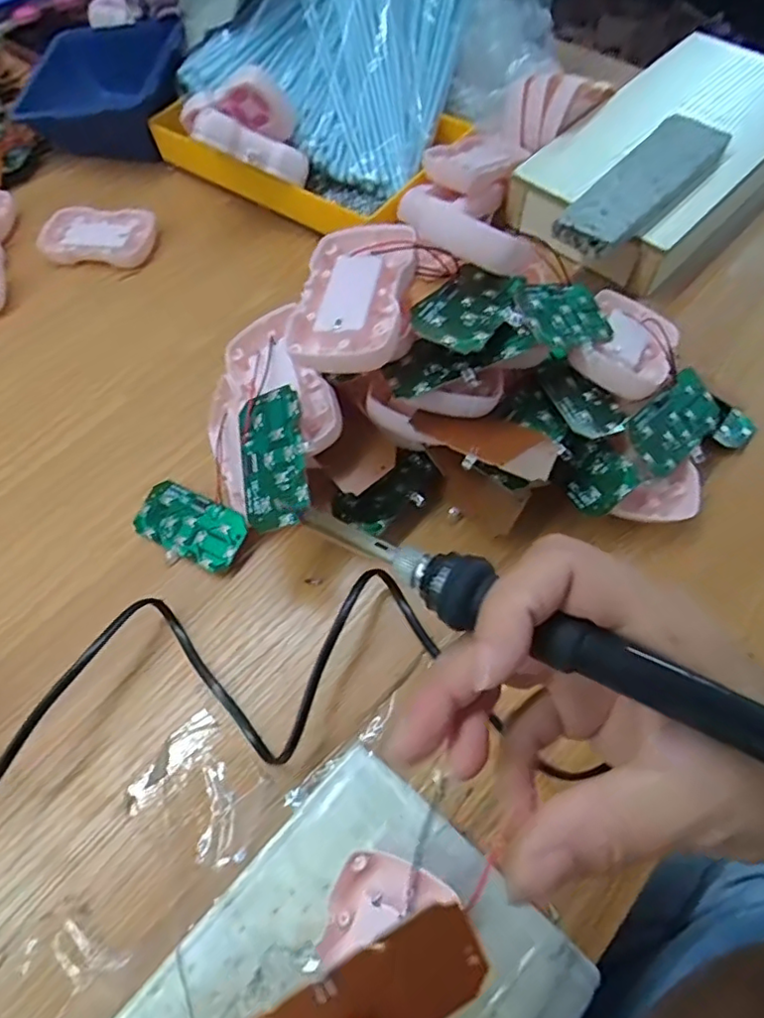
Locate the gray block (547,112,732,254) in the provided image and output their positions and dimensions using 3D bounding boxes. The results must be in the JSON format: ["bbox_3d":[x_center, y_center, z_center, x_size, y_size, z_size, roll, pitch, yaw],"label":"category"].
[{"bbox_3d":[0.189,-0.233,0.423,0.051,0.019,0.160,39,70,20],"label":"gray block"}]

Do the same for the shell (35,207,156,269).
[{"bbox_3d":[-0.232,-0.224,0.492,0.091,0.013,0.055,4,62,4],"label":"shell"}]

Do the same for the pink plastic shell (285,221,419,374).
[{"bbox_3d":[-0.014,-0.107,0.294,0.054,0.018,0.092,8,62,6],"label":"pink plastic shell"}]

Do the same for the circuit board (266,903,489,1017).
[{"bbox_3d":[-0.007,0.126,0.149,0.072,0.008,0.035,-18,106,-23],"label":"circuit board"}]

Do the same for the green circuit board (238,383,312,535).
[{"bbox_3d":[-0.056,-0.026,0.305,0.036,0.004,0.073,-16,73,20],"label":"green circuit board"}]

